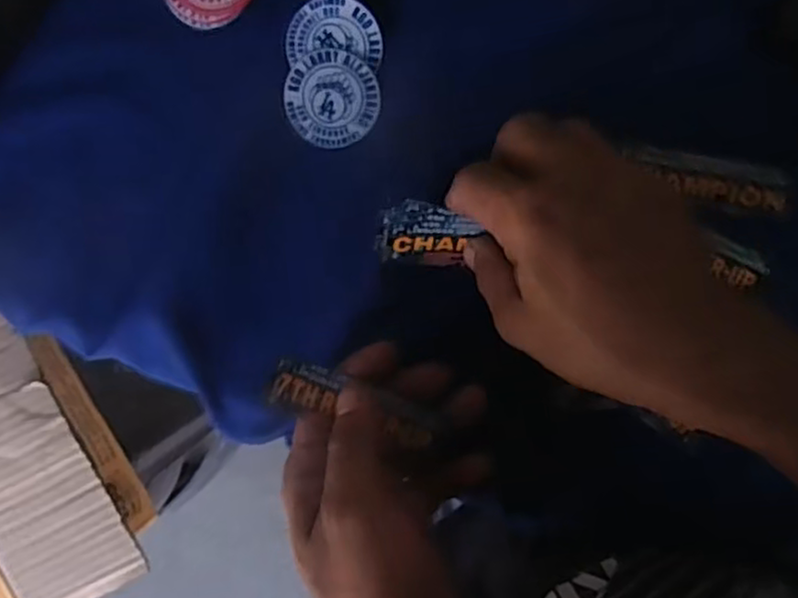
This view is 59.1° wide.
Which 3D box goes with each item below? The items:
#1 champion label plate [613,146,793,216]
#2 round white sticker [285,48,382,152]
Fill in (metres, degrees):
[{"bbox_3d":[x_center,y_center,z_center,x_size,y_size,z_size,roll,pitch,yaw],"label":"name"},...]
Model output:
[{"bbox_3d":[0.149,-0.057,0.338,0.074,0.010,0.022,11,92,2],"label":"champion label plate"},{"bbox_3d":[-0.032,-0.097,0.340,0.045,0.004,0.044,-3,101,-14],"label":"round white sticker"}]

